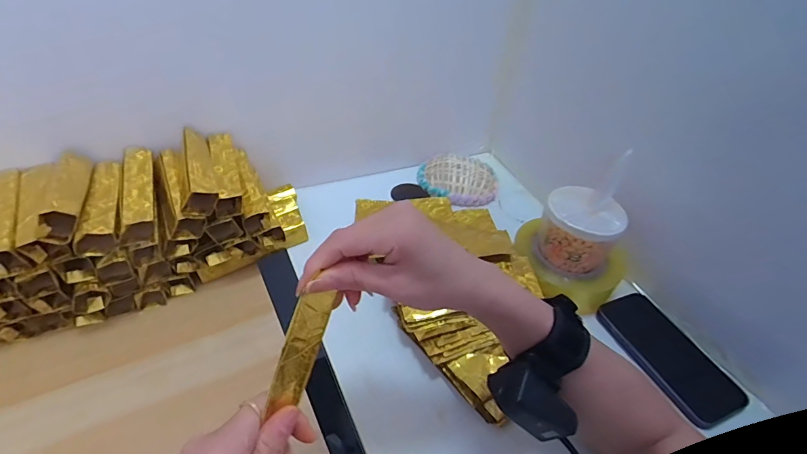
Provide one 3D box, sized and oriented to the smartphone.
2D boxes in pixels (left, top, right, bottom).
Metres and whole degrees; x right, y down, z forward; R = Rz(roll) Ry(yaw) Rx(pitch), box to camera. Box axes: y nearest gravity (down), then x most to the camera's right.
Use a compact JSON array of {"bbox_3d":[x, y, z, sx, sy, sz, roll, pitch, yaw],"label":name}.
[{"bbox_3d":[0.283,0.133,0.459,0.077,0.015,0.147,-14,43,-19],"label":"smartphone"}]

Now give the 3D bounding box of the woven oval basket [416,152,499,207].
[{"bbox_3d":[0.085,-0.082,0.658,0.122,0.038,0.095,3,40,1],"label":"woven oval basket"}]

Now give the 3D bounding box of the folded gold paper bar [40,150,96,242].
[{"bbox_3d":[-0.321,-0.035,0.414,0.030,0.034,0.120,-11,44,-19],"label":"folded gold paper bar"}]

